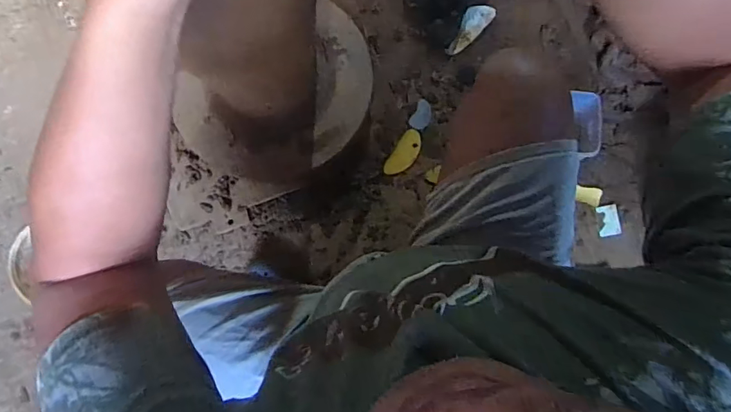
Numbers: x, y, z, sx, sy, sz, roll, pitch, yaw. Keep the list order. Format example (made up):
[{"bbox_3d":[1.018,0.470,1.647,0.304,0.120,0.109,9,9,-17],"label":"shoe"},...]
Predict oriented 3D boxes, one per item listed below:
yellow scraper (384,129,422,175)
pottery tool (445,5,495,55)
[{"bbox_3d":[0.086,-0.112,1.016,0.047,0.005,0.108,30,97,-4],"label":"yellow scraper"},{"bbox_3d":[0.232,-0.399,1.056,0.051,0.027,0.136,41,98,5],"label":"pottery tool"}]

